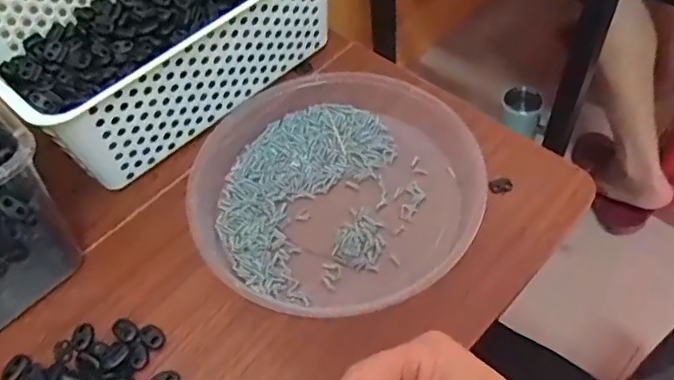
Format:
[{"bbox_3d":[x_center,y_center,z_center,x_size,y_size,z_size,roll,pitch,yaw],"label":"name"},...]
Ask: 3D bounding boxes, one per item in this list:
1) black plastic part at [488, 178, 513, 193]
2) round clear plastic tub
[{"bbox_3d":[0.137,-0.004,0.502,0.021,0.005,0.013,-9,54,-2],"label":"black plastic part"},{"bbox_3d":[-0.004,-0.007,0.496,0.233,0.036,0.220,-2,54,3],"label":"round clear plastic tub"}]

